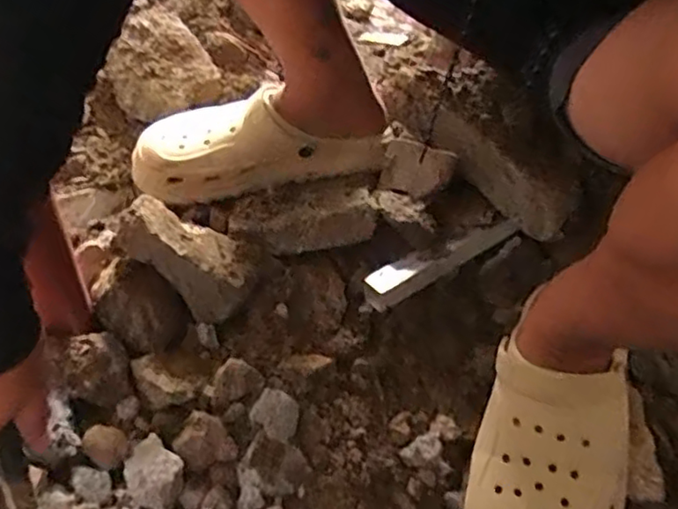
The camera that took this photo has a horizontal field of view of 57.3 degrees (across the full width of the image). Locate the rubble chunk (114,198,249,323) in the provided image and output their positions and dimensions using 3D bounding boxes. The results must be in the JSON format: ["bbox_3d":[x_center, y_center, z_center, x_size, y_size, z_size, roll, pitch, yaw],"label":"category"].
[{"bbox_3d":[-0.140,0.000,0.574,0.125,0.043,0.065,42,53,-15],"label":"rubble chunk"}]

